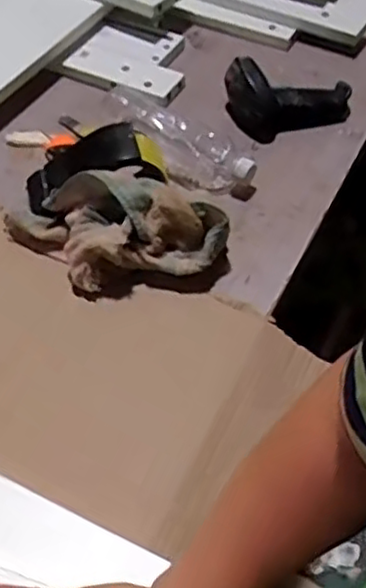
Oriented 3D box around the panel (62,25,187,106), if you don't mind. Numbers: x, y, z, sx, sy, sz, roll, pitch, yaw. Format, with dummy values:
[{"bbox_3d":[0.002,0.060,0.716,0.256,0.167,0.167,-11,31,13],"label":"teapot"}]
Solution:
[{"bbox_3d":[-0.058,-0.337,0.988,0.166,0.022,0.149,27,58,20],"label":"panel"}]

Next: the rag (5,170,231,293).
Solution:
[{"bbox_3d":[-0.073,-0.067,0.727,0.235,0.093,0.116,-2,53,0],"label":"rag"}]

